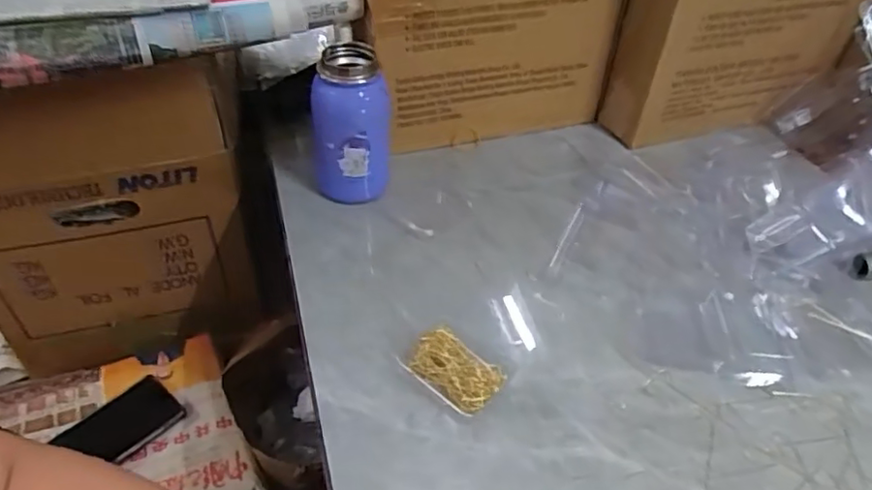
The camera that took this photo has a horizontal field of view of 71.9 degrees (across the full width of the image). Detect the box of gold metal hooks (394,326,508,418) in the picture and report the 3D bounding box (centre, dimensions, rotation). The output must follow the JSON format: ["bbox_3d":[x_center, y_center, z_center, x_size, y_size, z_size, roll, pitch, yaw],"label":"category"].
[{"bbox_3d":[0.012,0.092,0.446,0.074,0.025,0.039,34,50,28],"label":"box of gold metal hooks"}]

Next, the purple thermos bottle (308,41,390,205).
[{"bbox_3d":[-0.083,-0.111,0.583,0.072,0.142,0.062,-5,44,-10],"label":"purple thermos bottle"}]

